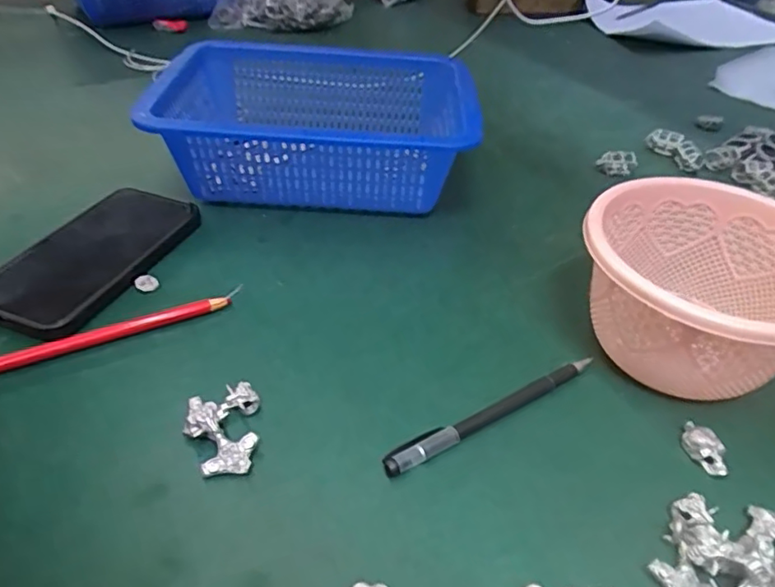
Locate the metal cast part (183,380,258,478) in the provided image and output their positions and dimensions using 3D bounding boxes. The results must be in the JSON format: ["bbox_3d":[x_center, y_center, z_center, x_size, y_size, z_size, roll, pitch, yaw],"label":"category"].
[{"bbox_3d":[-0.089,0.072,0.313,0.036,0.021,0.049,-5,42,-7],"label":"metal cast part"}]

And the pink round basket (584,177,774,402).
[{"bbox_3d":[0.194,0.002,0.366,0.137,0.085,0.142,0,41,0],"label":"pink round basket"}]

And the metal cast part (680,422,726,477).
[{"bbox_3d":[0.176,0.086,0.324,0.016,0.011,0.031,-13,43,-15],"label":"metal cast part"}]

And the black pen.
[{"bbox_3d":[0.063,0.068,0.338,0.149,0.009,0.012,-21,46,-23],"label":"black pen"}]

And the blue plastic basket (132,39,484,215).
[{"bbox_3d":[-0.053,-0.140,0.512,0.257,0.101,0.183,-1,41,-2],"label":"blue plastic basket"}]

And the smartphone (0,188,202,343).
[{"bbox_3d":[-0.208,-0.029,0.417,0.081,0.012,0.158,19,44,14],"label":"smartphone"}]

